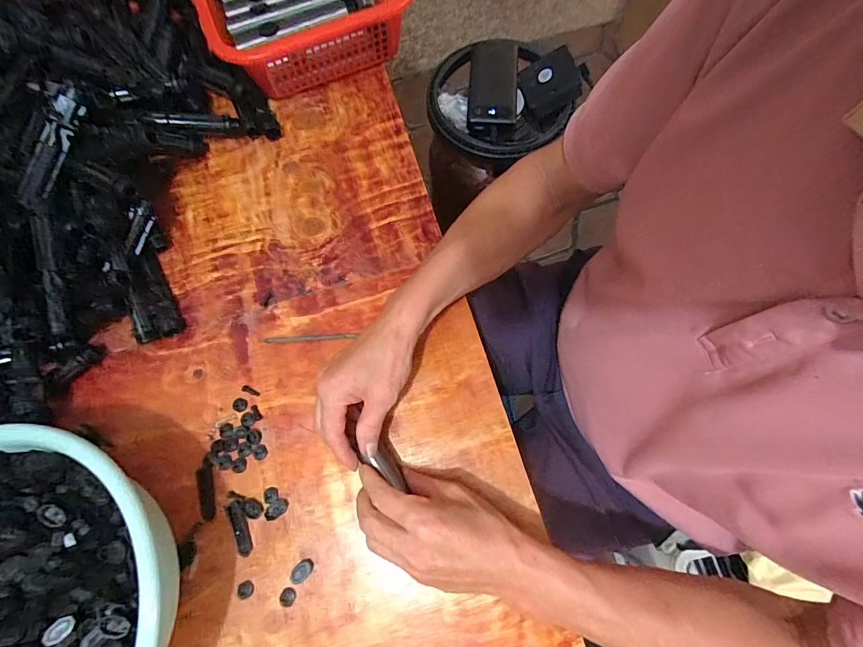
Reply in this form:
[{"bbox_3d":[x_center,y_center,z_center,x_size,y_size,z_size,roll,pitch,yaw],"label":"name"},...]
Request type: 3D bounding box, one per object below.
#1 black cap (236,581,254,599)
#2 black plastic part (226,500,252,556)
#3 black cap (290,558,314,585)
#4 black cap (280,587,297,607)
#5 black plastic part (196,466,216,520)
[{"bbox_3d":[-0.177,0.253,0.376,0.016,0.004,0.014,-9,74,-1],"label":"black cap"},{"bbox_3d":[-0.187,0.199,0.387,0.016,0.004,0.051,-25,74,-6],"label":"black plastic part"},{"bbox_3d":[-0.124,0.236,0.379,0.022,0.008,0.015,-43,77,-10],"label":"black cap"},{"bbox_3d":[-0.136,0.259,0.375,0.015,0.004,0.017,35,78,11],"label":"black cap"},{"bbox_3d":[-0.227,0.171,0.399,0.015,0.004,0.051,-15,74,-3],"label":"black plastic part"}]

